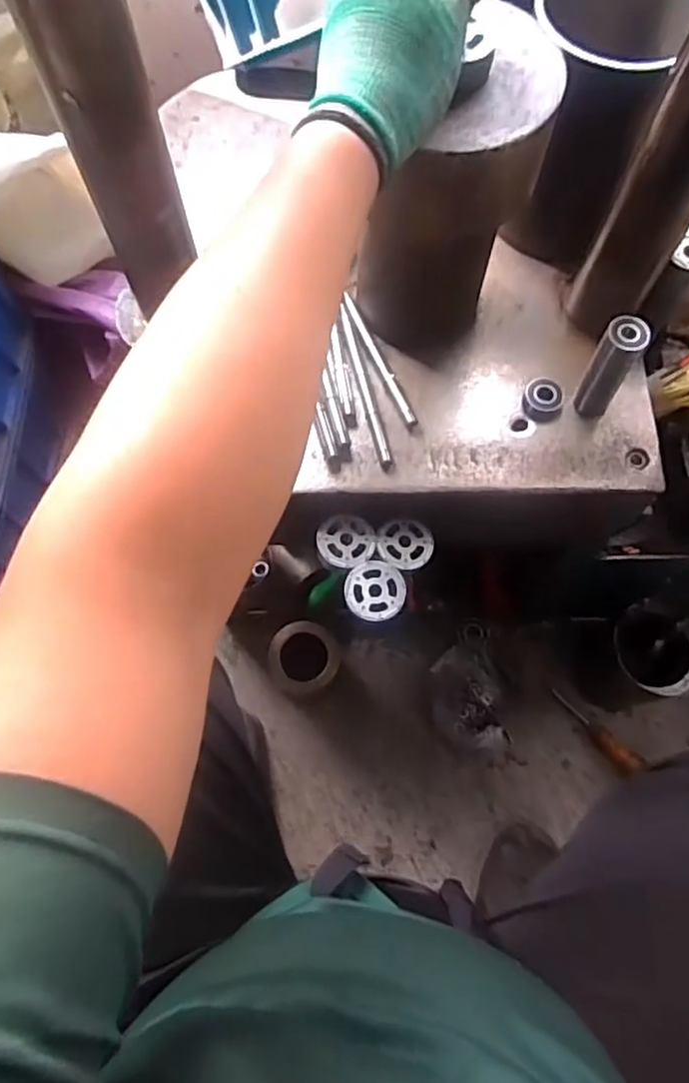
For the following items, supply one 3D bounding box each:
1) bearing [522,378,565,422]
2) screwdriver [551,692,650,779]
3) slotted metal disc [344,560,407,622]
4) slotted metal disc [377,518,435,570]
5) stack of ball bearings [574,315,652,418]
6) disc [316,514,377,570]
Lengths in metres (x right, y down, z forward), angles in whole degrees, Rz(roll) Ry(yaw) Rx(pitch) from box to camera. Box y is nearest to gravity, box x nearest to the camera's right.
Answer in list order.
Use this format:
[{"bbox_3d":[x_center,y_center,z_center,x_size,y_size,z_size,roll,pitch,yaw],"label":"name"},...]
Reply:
[{"bbox_3d":[0.177,-0.127,0.578,0.035,0.013,0.039,25,72,9],"label":"bearing"},{"bbox_3d":[0.342,0.262,0.887,0.031,0.031,0.142,-42,75,-14],"label":"screwdriver"},{"bbox_3d":[0.027,0.042,0.564,0.051,0.007,0.053,0,70,0],"label":"slotted metal disc"},{"bbox_3d":[0.055,0.002,0.584,0.050,0.009,0.047,0,70,0],"label":"slotted metal disc"},{"bbox_3d":[0.218,-0.142,0.539,0.031,0.091,0.032,29,73,10],"label":"stack of ball bearings"},{"bbox_3d":[0.002,-0.001,0.578,0.051,0.006,0.049,0,70,0],"label":"disc"}]

